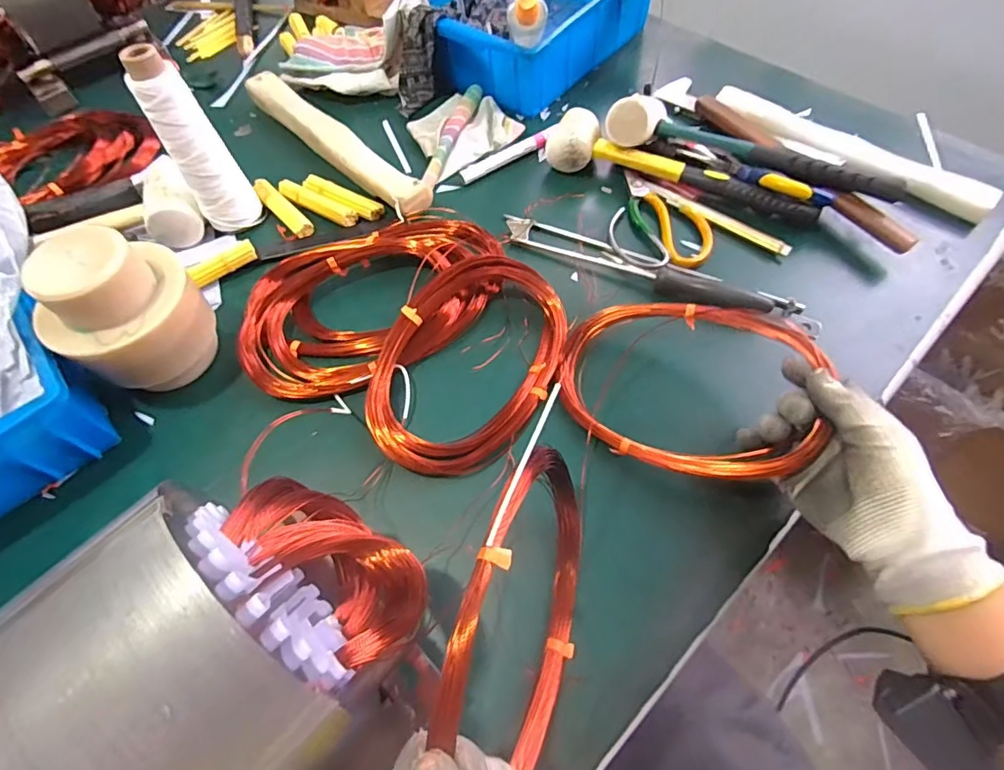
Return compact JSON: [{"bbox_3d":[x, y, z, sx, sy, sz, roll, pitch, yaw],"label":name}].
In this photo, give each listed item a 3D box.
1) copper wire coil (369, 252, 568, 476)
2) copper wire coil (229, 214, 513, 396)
[{"bbox_3d":[-0.024,-0.024,0.448,0.150,0.031,0.225,18,64,12],"label":"copper wire coil"},{"bbox_3d":[-0.121,-0.087,0.486,0.248,0.032,0.162,-28,64,-12],"label":"copper wire coil"}]

